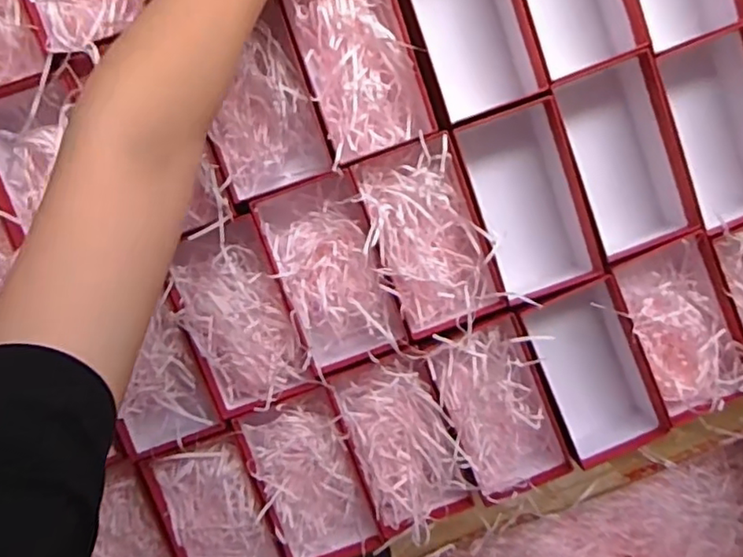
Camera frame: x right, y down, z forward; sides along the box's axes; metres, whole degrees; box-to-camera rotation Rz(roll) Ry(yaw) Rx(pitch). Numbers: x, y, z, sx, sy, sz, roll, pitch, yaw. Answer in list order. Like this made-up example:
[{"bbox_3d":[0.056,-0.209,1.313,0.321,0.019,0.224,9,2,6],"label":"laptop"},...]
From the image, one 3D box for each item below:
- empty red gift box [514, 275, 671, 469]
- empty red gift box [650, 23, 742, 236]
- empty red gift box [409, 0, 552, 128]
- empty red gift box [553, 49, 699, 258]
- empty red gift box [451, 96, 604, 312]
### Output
[{"bbox_3d":[0.199,0.082,0.561,0.096,0.071,0.168,-23,98,0],"label":"empty red gift box"},{"bbox_3d":[0.305,-0.132,0.545,0.094,0.095,0.163,-22,99,0],"label":"empty red gift box"},{"bbox_3d":[0.078,-0.226,0.517,0.092,0.073,0.172,-19,99,0],"label":"empty red gift box"},{"bbox_3d":[0.221,-0.108,0.545,0.096,0.093,0.160,-19,99,0],"label":"empty red gift box"},{"bbox_3d":[0.137,-0.069,0.531,0.094,0.063,0.160,-18,99,0],"label":"empty red gift box"}]

